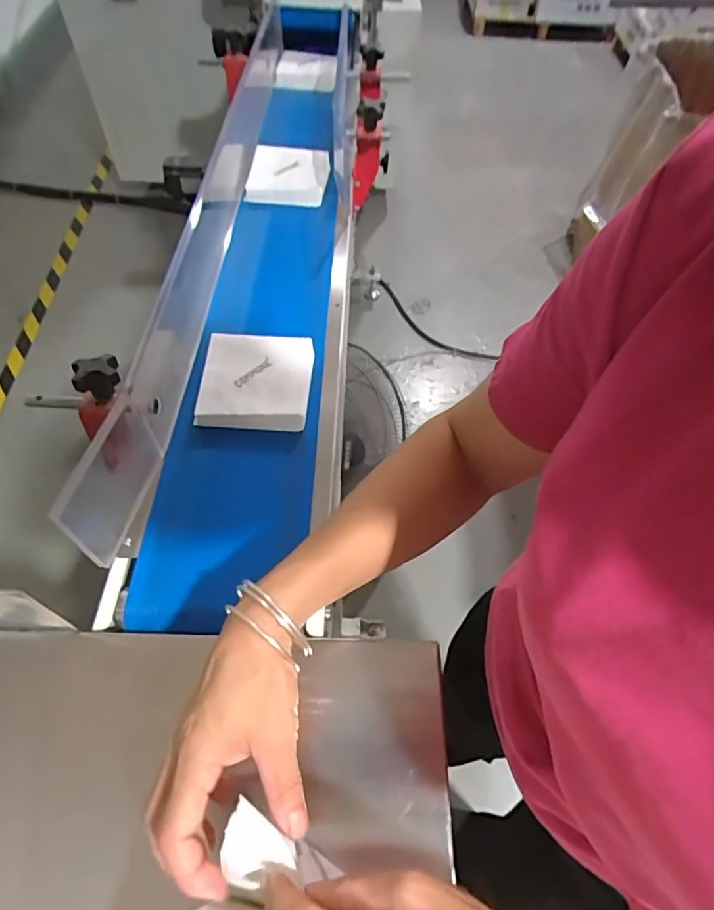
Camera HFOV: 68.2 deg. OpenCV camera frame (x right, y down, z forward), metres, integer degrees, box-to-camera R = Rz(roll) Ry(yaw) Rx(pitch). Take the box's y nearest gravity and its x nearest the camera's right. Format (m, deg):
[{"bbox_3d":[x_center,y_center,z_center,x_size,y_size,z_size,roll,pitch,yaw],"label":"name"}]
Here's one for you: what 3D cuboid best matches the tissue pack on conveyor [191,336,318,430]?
[{"bbox_3d":[-0.111,-0.087,0.591,0.117,0.023,0.120,3,56,0],"label":"tissue pack on conveyor"}]

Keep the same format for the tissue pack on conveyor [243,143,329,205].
[{"bbox_3d":[-0.106,-0.443,0.838,0.123,0.042,0.130,5,56,2],"label":"tissue pack on conveyor"}]

